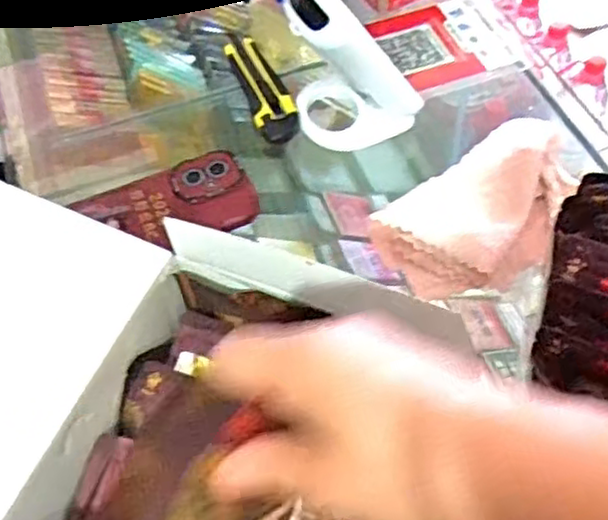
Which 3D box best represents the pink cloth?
[{"bbox_3d":[0.151,-0.042,0.563,0.184,0.043,0.104,-32,60,-17],"label":"pink cloth"}]

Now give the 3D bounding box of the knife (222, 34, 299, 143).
[{"bbox_3d":[-0.040,-0.166,0.658,0.039,0.014,0.155,-17,57,-8],"label":"knife"}]

